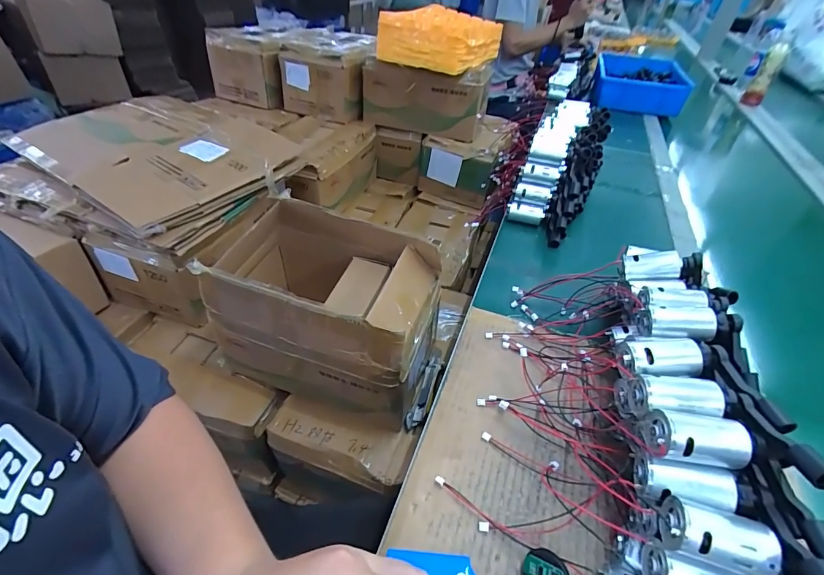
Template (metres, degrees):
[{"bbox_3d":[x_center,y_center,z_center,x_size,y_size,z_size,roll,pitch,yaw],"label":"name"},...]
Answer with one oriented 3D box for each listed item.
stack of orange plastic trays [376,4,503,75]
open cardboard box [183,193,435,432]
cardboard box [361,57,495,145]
[{"bbox_3d":[0.080,-0.689,1.077,0.250,0.118,0.312,24,44,18],"label":"stack of orange plastic trays"},{"bbox_3d":[-0.137,0.041,0.702,0.339,0.272,0.272,13,42,9],"label":"open cardboard box"},{"bbox_3d":[0.046,-0.581,1.187,0.355,0.181,0.219,15,43,11],"label":"cardboard box"}]

